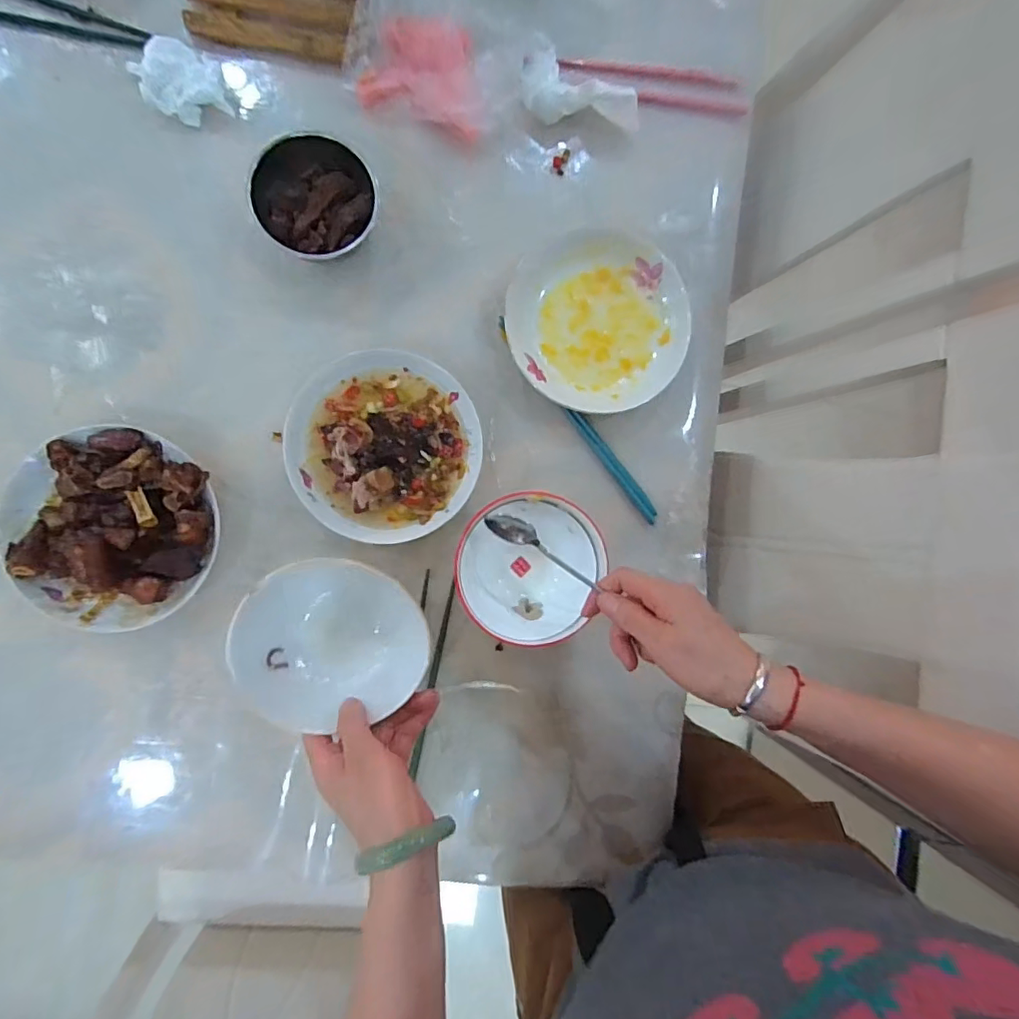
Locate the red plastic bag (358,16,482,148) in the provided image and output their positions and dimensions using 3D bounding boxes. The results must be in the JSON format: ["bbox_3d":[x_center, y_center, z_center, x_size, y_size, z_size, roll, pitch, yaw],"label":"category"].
[{"bbox_3d":[-0.073,-0.385,0.473,0.114,0.052,0.063,19,88,-5],"label":"red plastic bag"}]

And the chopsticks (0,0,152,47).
[{"bbox_3d":[-0.418,-0.431,0.456,0.219,0.016,0.046,13,91,-6],"label":"chopsticks"}]

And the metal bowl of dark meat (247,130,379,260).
[{"bbox_3d":[-0.168,-0.267,0.467,0.099,0.051,0.097,0,92,-5],"label":"metal bowl of dark meat"}]

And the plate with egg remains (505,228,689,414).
[{"bbox_3d":[0.082,-0.181,0.504,0.164,0.030,0.173,0,92,-5],"label":"plate with egg remains"}]

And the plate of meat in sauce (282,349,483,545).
[{"bbox_3d":[-0.110,-0.058,0.477,0.160,0.039,0.170,0,92,-5],"label":"plate of meat in sauce"}]

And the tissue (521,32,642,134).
[{"bbox_3d":[0.063,-0.386,0.499,0.120,0.031,0.050,28,90,-6],"label":"tissue"}]

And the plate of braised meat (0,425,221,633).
[{"bbox_3d":[-0.330,0.013,0.443,0.162,0.053,0.159,0,92,-5],"label":"plate of braised meat"}]

